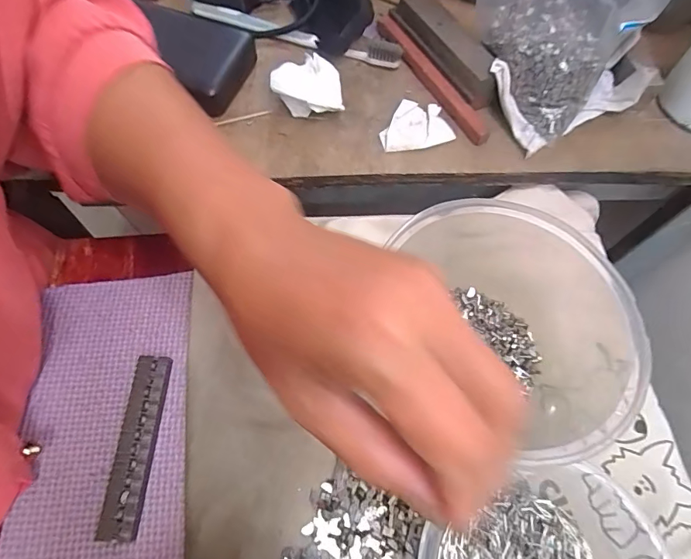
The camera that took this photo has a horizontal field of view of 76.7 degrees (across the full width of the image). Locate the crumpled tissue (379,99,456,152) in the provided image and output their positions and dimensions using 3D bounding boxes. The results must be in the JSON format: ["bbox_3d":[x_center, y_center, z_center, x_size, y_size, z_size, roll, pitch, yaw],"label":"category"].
[{"bbox_3d":[0.052,-0.118,0.328,0.053,0.009,0.039,-9,65,-7],"label":"crumpled tissue"}]

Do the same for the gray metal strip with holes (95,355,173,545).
[{"bbox_3d":[-0.118,0.093,0.249,0.021,0.012,0.097,3,64,-1],"label":"gray metal strip with holes"}]

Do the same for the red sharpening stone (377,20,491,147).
[{"bbox_3d":[0.066,-0.164,0.349,0.016,0.008,0.150,-27,68,-14],"label":"red sharpening stone"}]

